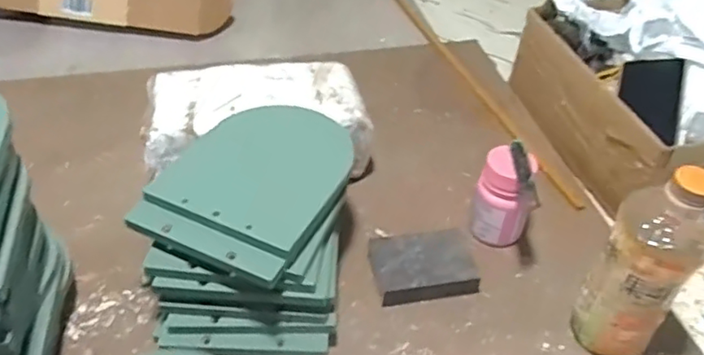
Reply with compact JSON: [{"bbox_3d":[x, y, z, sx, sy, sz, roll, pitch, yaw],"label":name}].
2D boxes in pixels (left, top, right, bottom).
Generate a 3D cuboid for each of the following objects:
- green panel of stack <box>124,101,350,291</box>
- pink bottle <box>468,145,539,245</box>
[{"bbox_3d":[-0.085,-0.003,0.552,0.148,0.019,0.195,20,45,17],"label":"green panel of stack"},{"bbox_3d":[0.157,0.024,0.631,0.057,0.101,0.053,23,46,19],"label":"pink bottle"}]

